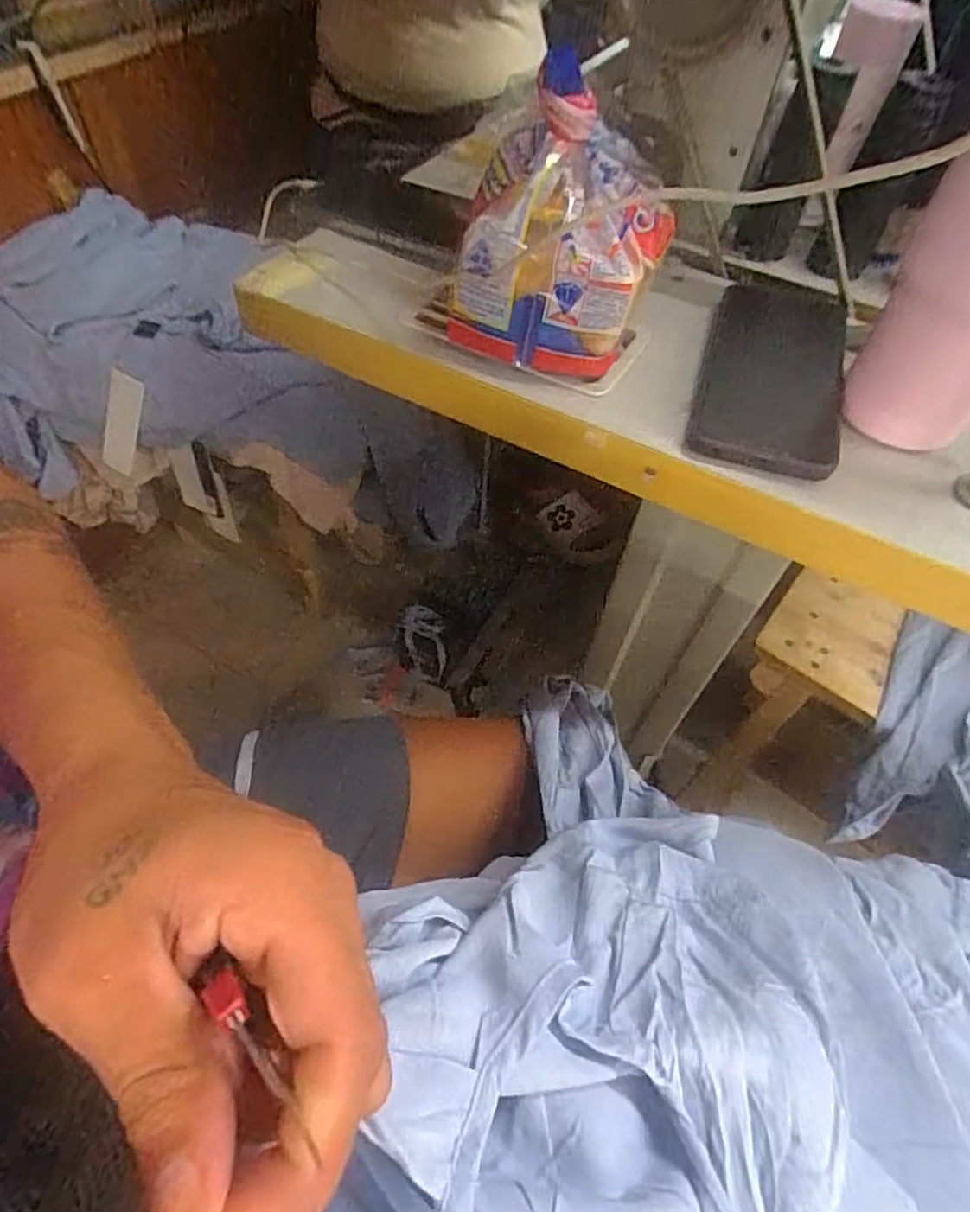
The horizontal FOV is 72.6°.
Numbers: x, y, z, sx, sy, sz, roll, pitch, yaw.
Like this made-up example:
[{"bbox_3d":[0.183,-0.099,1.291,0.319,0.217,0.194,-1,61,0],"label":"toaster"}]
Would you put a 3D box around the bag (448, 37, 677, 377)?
[{"bbox_3d":[0.041,-0.211,0.374,0.116,0.117,0.093,15,55,7],"label":"bag"}]

